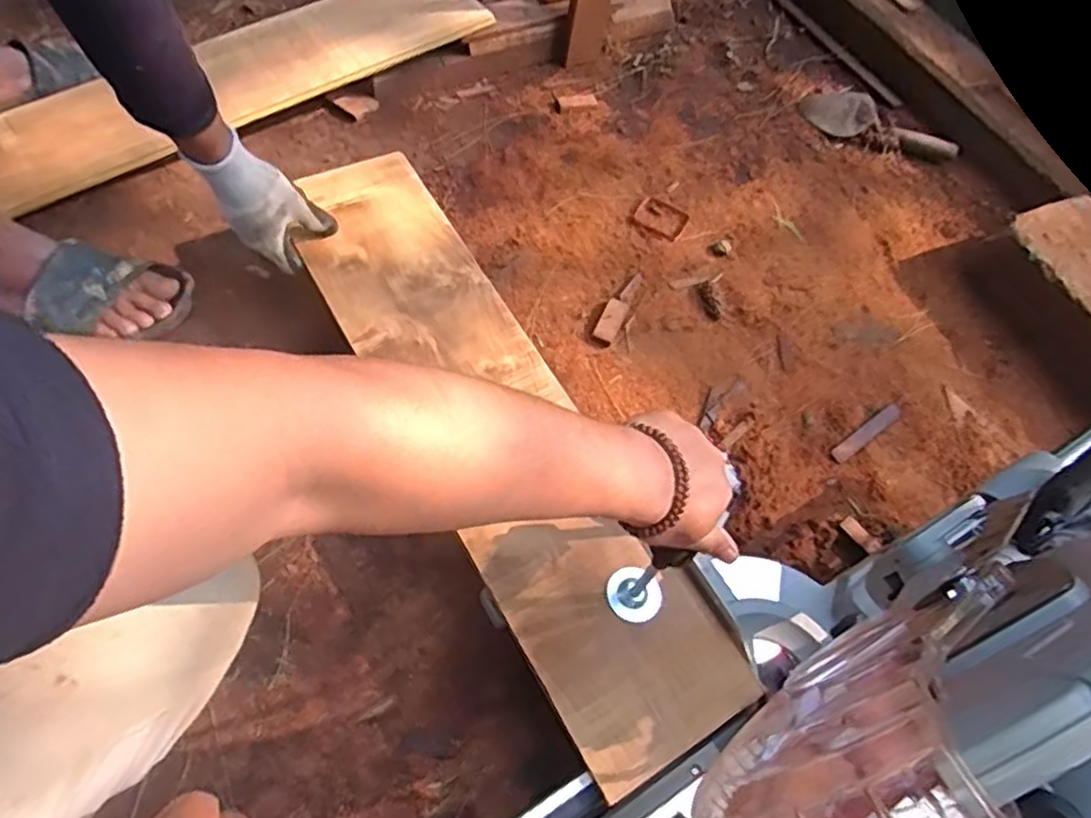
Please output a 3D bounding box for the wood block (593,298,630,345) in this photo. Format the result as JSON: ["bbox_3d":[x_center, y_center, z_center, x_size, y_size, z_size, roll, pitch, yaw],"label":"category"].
[{"bbox_3d":[0.085,-0.113,0.909,0.027,0.011,0.074,27,61,4],"label":"wood block"}]

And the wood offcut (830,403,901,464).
[{"bbox_3d":[0.399,0.030,0.879,0.121,0.006,0.021,-31,72,-23],"label":"wood offcut"}]

